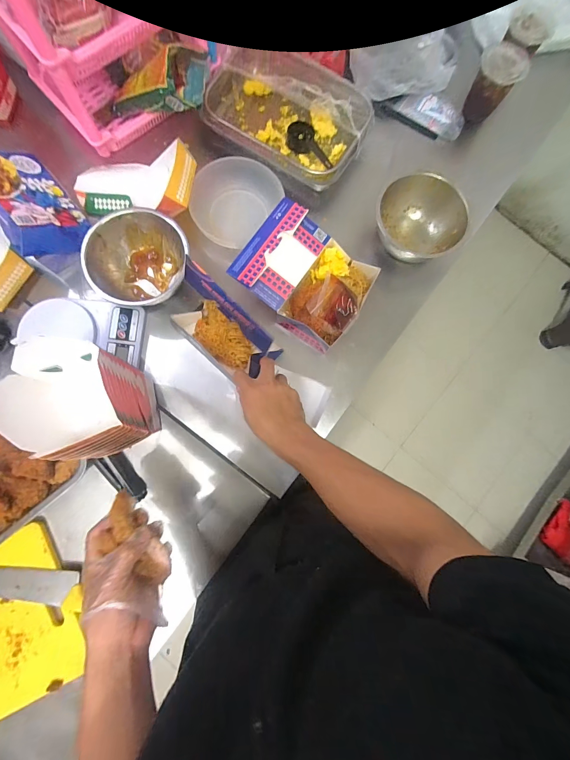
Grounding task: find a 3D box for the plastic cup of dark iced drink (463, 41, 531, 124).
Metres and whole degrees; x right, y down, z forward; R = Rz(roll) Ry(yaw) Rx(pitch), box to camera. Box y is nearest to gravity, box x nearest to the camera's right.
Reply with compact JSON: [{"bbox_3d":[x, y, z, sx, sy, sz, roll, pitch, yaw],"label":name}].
[{"bbox_3d":[0.408,-0.583,0.659,0.086,0.108,0.101,35,81,2],"label":"plastic cup of dark iced drink"}]

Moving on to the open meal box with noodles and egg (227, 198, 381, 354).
[{"bbox_3d":[0.040,-0.181,0.585,0.215,0.073,0.174,37,81,2],"label":"open meal box with noodles and egg"}]

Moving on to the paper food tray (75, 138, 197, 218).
[{"bbox_3d":[-0.275,-0.359,0.595,0.232,0.057,0.125,10,81,19],"label":"paper food tray"}]

